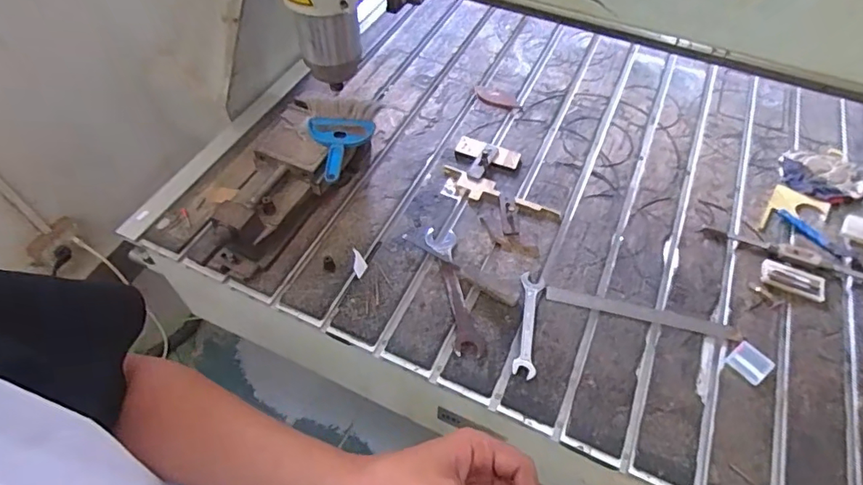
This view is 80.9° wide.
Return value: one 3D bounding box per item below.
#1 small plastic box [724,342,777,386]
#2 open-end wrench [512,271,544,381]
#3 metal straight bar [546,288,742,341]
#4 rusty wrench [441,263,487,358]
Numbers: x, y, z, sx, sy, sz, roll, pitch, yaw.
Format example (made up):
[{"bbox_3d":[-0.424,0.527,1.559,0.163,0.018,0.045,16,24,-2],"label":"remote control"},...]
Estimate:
[{"bbox_3d":[0.507,0.194,0.806,0.056,0.010,0.057,-34,62,-21],"label":"small plastic box"},{"bbox_3d":[0.161,0.133,0.840,0.038,0.012,0.190,10,56,7],"label":"open-end wrench"},{"bbox_3d":[0.356,0.119,0.861,0.315,0.006,0.030,11,56,8],"label":"metal straight bar"},{"bbox_3d":[0.045,0.111,0.851,0.046,0.010,0.176,-11,56,-7],"label":"rusty wrench"}]

